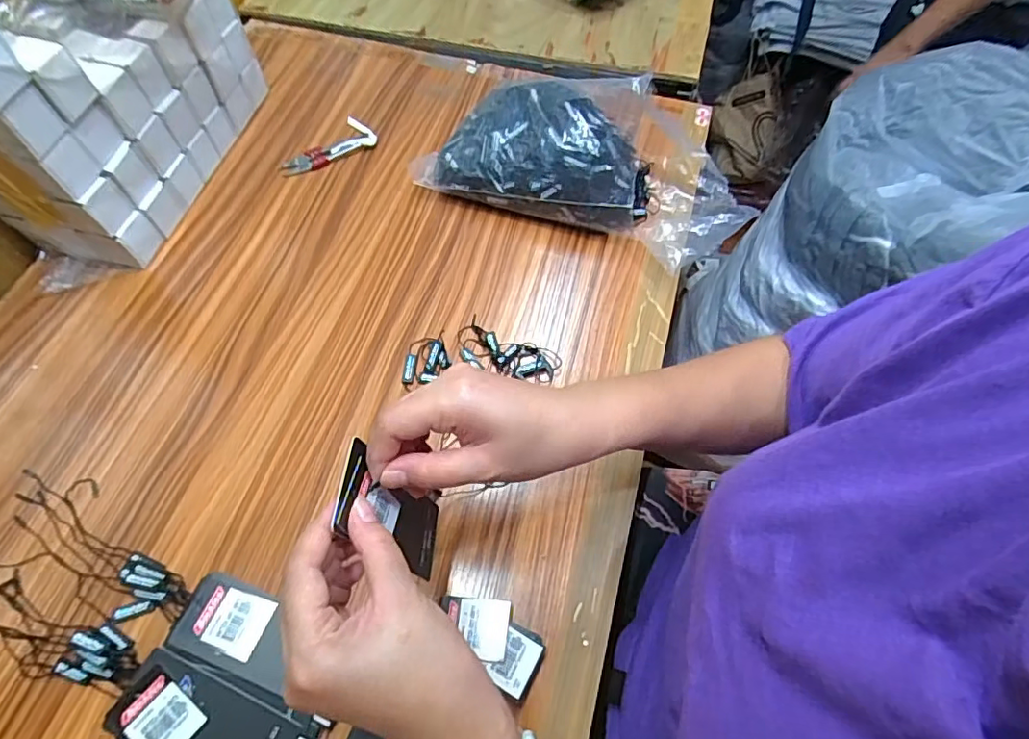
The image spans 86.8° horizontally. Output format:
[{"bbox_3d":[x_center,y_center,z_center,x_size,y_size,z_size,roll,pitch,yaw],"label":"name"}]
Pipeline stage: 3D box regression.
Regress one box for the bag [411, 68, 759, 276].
[{"bbox_3d":[0.067,-0.217,0.547,0.296,0.087,0.151,20,64,10],"label":"bag"}]

